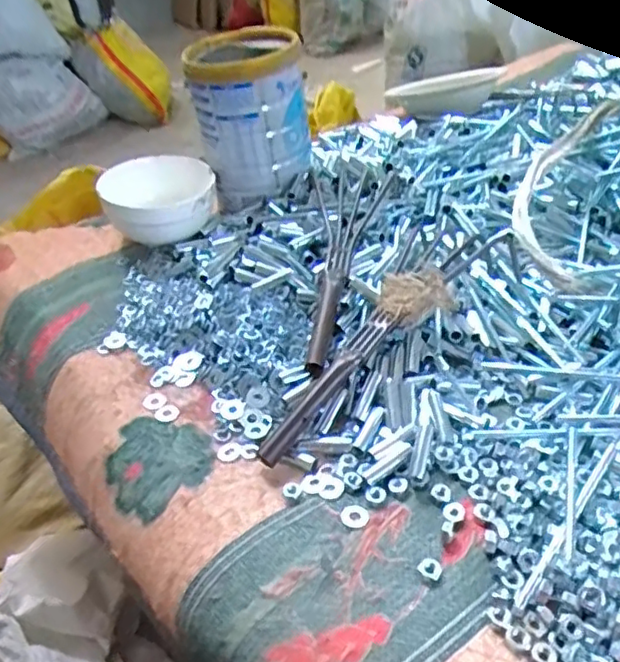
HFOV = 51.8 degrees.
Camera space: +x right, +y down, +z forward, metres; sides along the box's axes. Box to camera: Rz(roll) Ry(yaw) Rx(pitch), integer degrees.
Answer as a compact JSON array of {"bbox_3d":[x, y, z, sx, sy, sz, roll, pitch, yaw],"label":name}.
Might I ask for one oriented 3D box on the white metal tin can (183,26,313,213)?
[{"bbox_3d":[-0.067,-0.250,0.750,0.124,0.170,0.145,-8,39,-1],"label":"white metal tin can"}]

